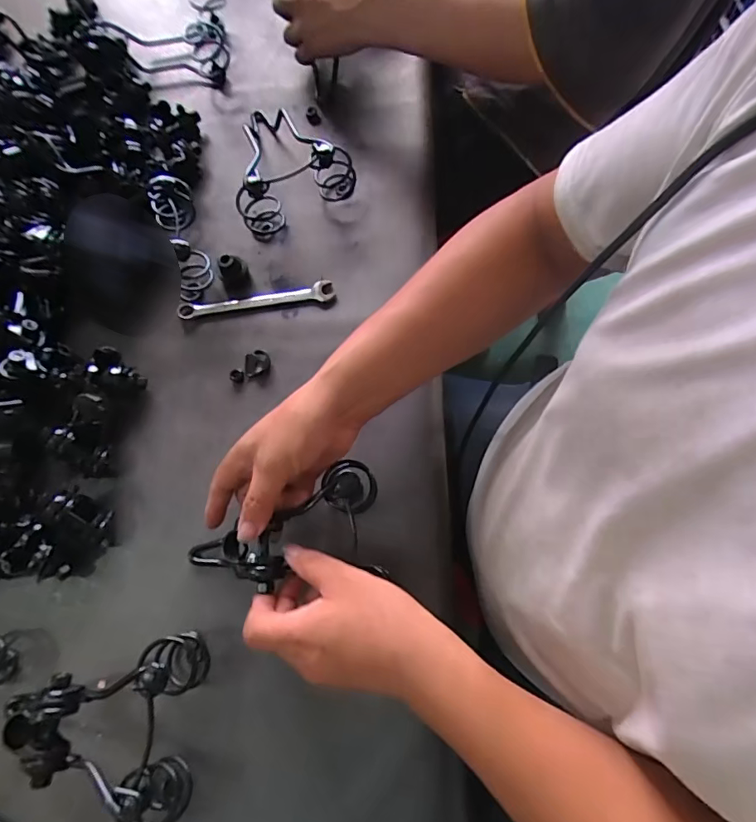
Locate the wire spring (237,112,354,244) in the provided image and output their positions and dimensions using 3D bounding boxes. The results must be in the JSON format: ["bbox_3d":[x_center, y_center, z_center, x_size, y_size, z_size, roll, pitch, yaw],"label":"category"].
[{"bbox_3d":[-0.091,-0.284,0.548,0.124,0.061,0.175,-2,74,4],"label":"wire spring"}]

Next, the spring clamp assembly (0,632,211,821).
[{"bbox_3d":[-0.216,0.249,0.392,0.131,0.074,0.135,2,74,5],"label":"spring clamp assembly"}]

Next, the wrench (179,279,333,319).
[{"bbox_3d":[-0.132,-0.120,0.529,0.165,0.009,0.021,-8,73,3],"label":"wrench"}]

